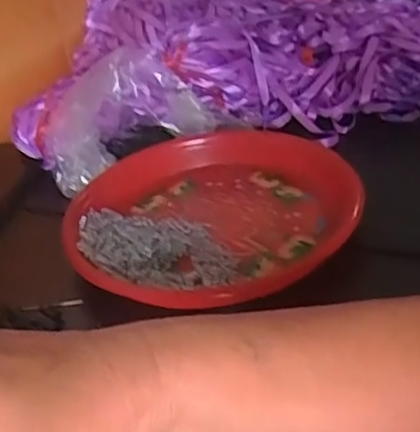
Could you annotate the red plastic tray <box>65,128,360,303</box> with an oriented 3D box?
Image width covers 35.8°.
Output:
[{"bbox_3d":[-0.002,-0.008,0.547,0.236,0.043,0.242,-15,33,-10],"label":"red plastic tray"}]

